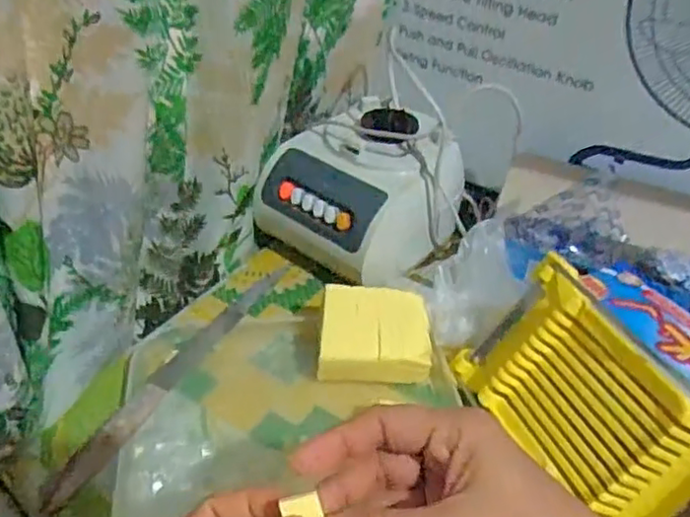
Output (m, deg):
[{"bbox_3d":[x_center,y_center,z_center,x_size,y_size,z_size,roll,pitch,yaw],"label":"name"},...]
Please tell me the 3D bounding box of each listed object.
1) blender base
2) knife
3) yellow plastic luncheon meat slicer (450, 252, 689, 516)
[{"bbox_3d":[0.025,-0.062,0.617,0.165,0.124,0.169,28,42,26],"label":"blender base"},{"bbox_3d":[-0.119,0.071,0.492,0.025,0.023,0.287,18,39,16],"label":"knife"},{"bbox_3d":[0.164,0.100,0.438,0.054,0.125,0.187,29,15,-36],"label":"yellow plastic luncheon meat slicer"}]

